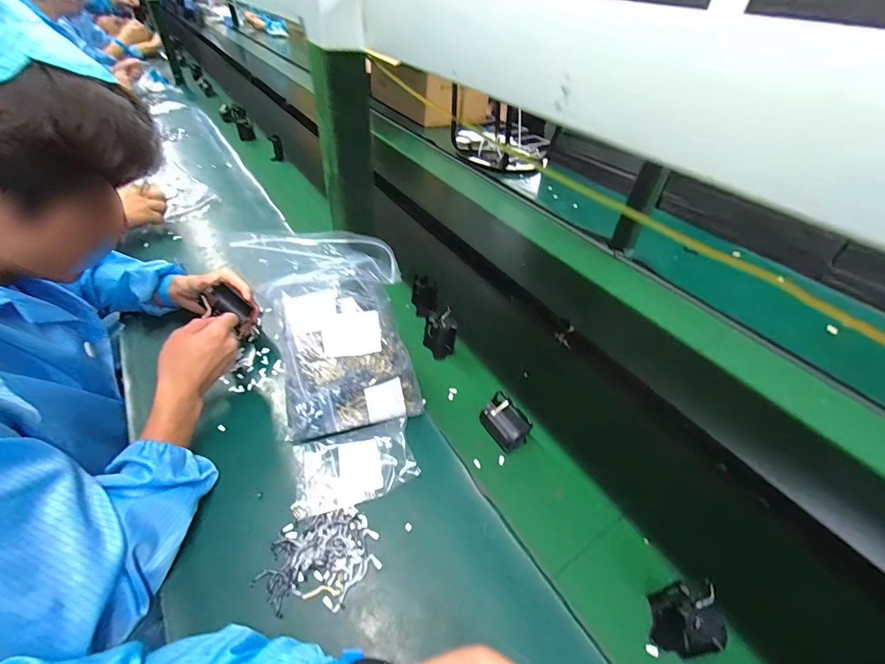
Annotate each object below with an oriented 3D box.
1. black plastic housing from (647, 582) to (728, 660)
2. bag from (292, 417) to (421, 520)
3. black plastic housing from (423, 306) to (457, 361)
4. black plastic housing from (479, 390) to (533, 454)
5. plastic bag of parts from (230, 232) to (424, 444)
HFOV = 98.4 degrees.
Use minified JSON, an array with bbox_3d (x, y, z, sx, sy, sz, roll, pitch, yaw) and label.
[{"bbox_3d":[0.238,0.284,0.376,0.038,0.064,0.052,7,42,4],"label":"black plastic housing"},{"bbox_3d":[-0.111,0.164,0.482,0.141,0.029,0.097,-10,44,-14],"label":"bag"},{"bbox_3d":[-0.003,0.003,0.641,0.046,0.066,0.052,-13,45,-18],"label":"black plastic housing"},{"bbox_3d":[0.085,0.129,0.539,0.045,0.047,0.070,-24,49,-27],"label":"black plastic housing"},{"bbox_3d":[-0.130,0.006,0.490,0.183,0.239,0.145,-11,44,-15],"label":"plastic bag of parts"}]

